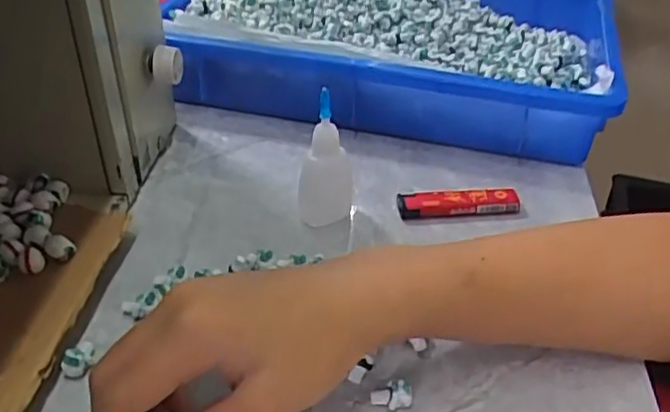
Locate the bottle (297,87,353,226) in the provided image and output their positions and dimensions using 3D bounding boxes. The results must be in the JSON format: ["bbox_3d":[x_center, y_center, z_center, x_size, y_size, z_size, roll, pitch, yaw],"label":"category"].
[{"bbox_3d":[-0.003,-0.029,0.395,0.031,0.086,0.016,-20,44,-25],"label":"bottle"}]

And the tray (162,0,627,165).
[{"bbox_3d":[0.051,-0.148,0.563,0.342,0.068,0.251,12,39,7],"label":"tray"}]

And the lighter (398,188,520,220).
[{"bbox_3d":[0.081,-0.001,0.425,0.079,0.017,0.015,1,39,-7],"label":"lighter"}]

